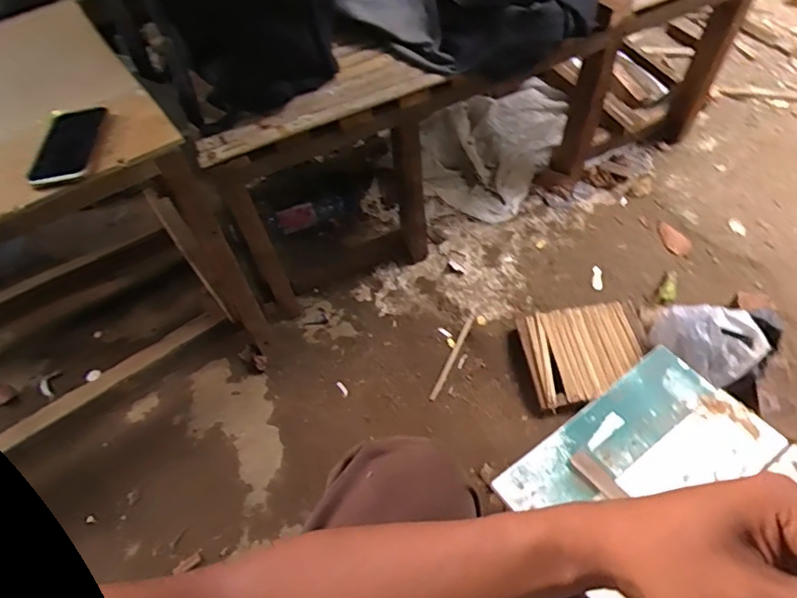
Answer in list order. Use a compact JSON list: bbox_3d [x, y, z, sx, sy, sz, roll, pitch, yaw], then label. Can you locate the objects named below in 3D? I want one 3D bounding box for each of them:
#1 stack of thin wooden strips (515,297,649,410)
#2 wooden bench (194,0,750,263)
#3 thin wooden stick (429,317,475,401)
[{"bbox_3d":[0.357,0.104,1.043,0.229,0.040,0.194,-8,50,-2],"label":"stack of thin wooden strips"},{"bbox_3d":[0.122,-0.463,1.200,1.119,0.497,0.546,-28,54,-17],"label":"wooden bench"},{"bbox_3d":[0.107,0.115,1.083,0.013,0.013,0.202,19,55,20],"label":"thin wooden stick"}]

